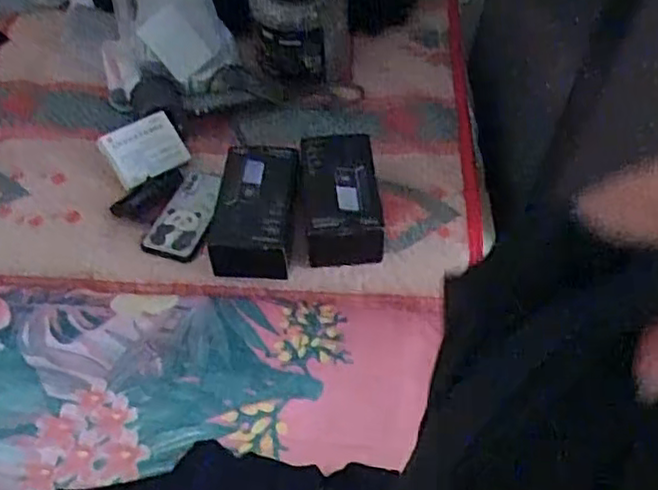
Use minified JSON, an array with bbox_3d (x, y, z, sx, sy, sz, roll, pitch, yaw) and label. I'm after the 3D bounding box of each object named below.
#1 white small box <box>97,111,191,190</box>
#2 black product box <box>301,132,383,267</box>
[{"bbox_3d":[-0.268,-0.142,1.025,0.110,0.026,0.083,-31,98,-23],"label":"white small box"},{"bbox_3d":[0.016,-0.072,0.962,0.104,0.067,0.194,-2,52,-4],"label":"black product box"}]

